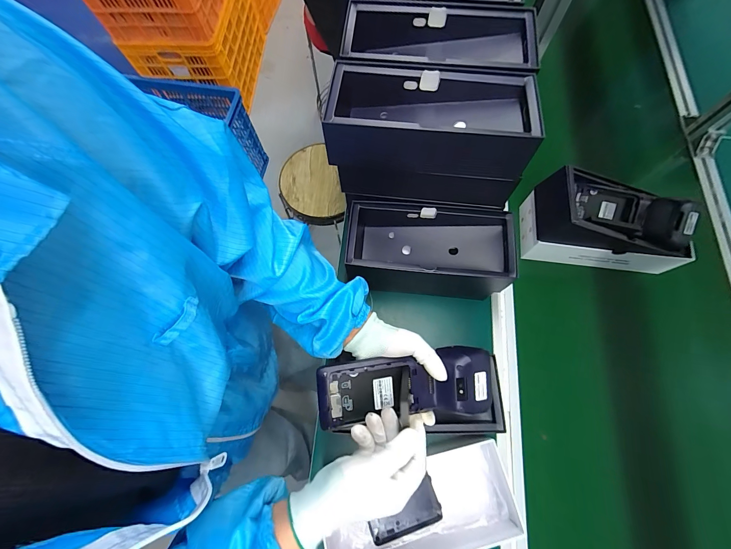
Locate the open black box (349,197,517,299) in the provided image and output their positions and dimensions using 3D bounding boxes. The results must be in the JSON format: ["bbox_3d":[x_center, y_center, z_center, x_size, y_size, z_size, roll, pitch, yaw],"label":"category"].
[{"bbox_3d":[0.099,-0.034,0.532,0.256,0.129,0.122,6,72,4],"label":"open black box"}]

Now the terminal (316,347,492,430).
[{"bbox_3d":[0.047,0.141,0.406,0.222,0.055,0.084,-5,91,-5],"label":"terminal"}]

